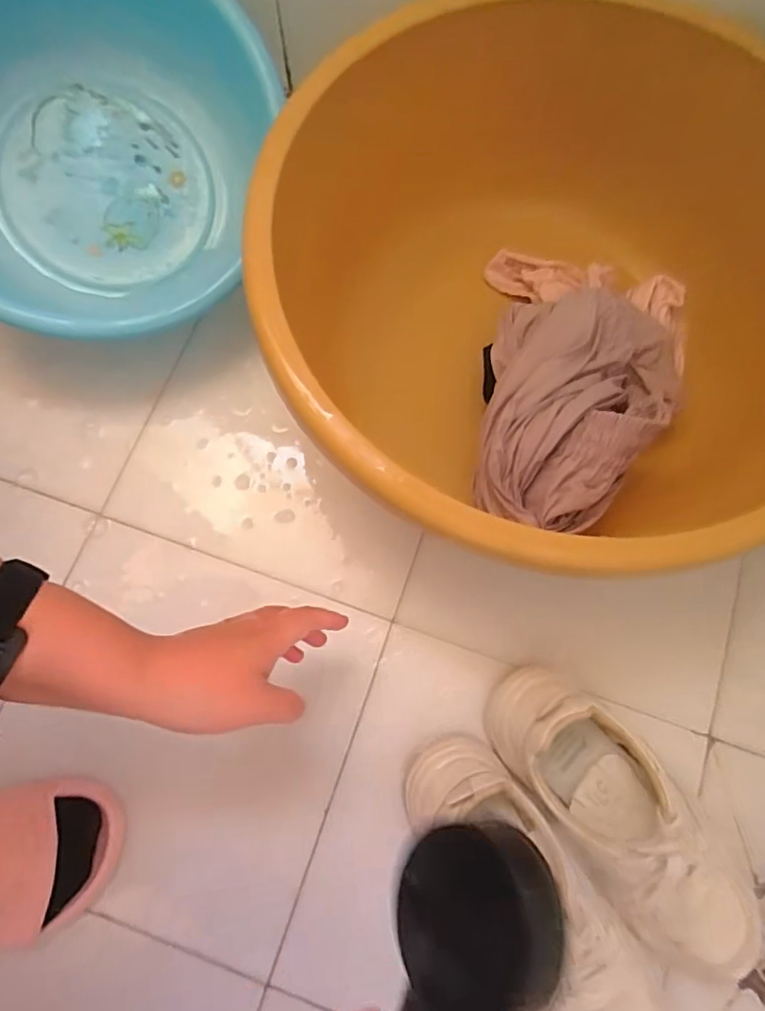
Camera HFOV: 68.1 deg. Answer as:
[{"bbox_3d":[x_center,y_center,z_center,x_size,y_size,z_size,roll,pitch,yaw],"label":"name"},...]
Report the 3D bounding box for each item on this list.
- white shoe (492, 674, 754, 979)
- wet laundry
[{"bbox_3d":[0.183,0.242,0.442,0.086,0.093,0.241,-38,78,-12],"label":"white shoe"},{"bbox_3d":[0.182,-0.122,0.522,0.165,0.139,0.275,7,73,1],"label":"wet laundry"}]

